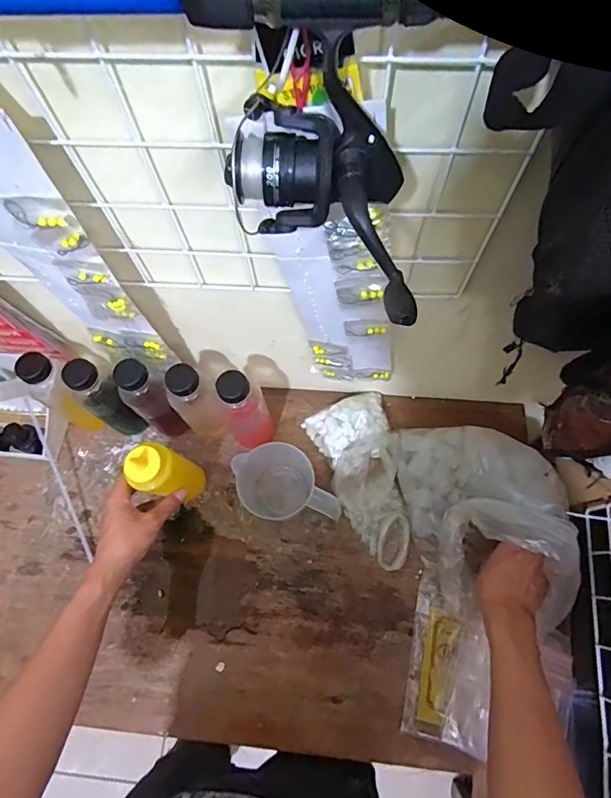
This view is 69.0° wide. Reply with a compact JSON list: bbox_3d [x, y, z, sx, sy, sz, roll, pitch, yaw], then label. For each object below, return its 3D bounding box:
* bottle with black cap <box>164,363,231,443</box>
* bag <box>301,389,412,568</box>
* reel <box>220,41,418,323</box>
[{"bbox_3d":[-0.154,0.009,0.636,0.058,0.185,0.068,-39,73,-12],"label":"bottle with black cap"},{"bbox_3d":[0.102,0.113,0.667,0.126,0.038,0.253,-24,71,-7],"label":"bag"},{"bbox_3d":[0.021,-0.124,0.255,0.145,0.092,0.088,36,75,15],"label":"reel"}]

